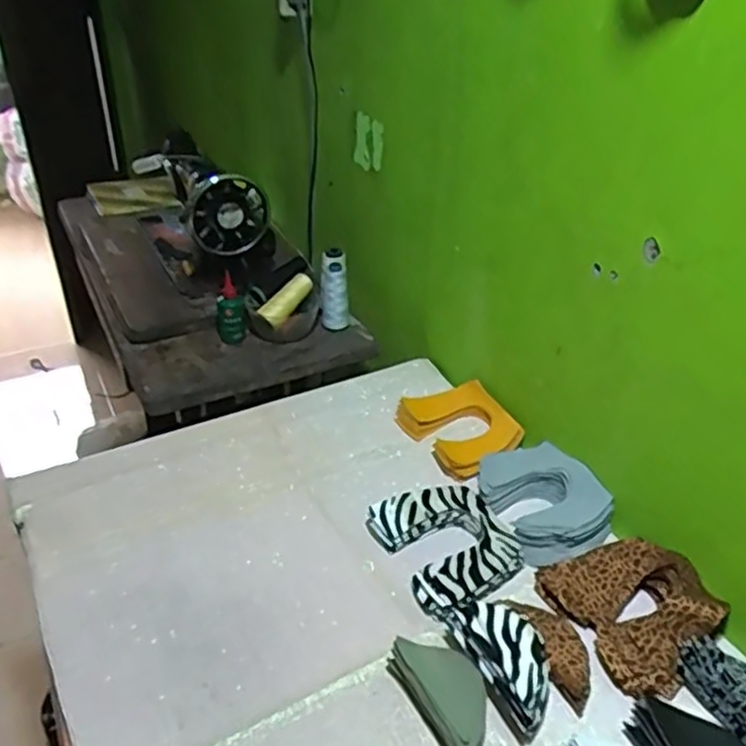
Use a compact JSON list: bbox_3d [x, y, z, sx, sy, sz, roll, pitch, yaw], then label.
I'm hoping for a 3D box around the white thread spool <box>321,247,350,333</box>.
[{"bbox_3d":[-0.063,-0.139,1.180,0.047,0.142,0.041,0,35,-3],"label":"white thread spool"}]

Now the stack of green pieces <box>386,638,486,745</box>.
[{"bbox_3d":[0.065,0.290,0.628,0.056,0.056,0.123,-15,38,-23],"label":"stack of green pieces"}]

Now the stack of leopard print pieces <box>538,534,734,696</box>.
[{"bbox_3d":[0.264,0.227,0.717,0.146,0.042,0.164,-22,42,-31],"label":"stack of leopard print pieces"}]

